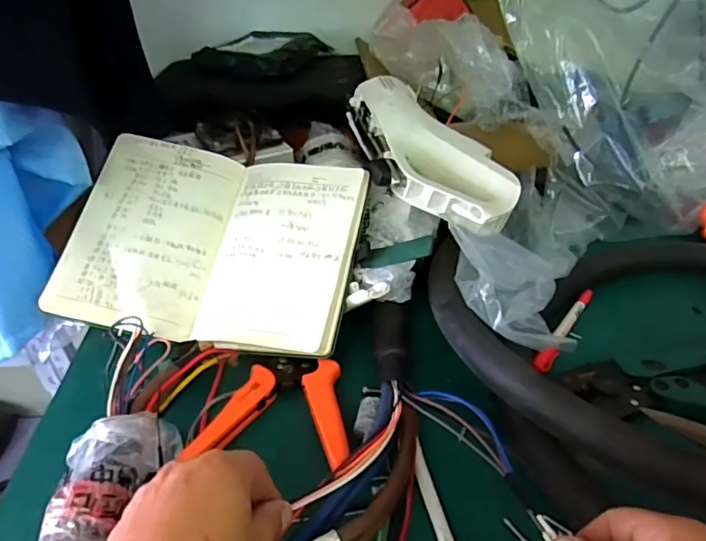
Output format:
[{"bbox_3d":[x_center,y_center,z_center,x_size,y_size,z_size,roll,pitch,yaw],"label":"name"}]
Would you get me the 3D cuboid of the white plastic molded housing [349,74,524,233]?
[{"bbox_3d":[0.068,-0.123,0.571,0.114,0.054,0.234,-28,64,-31],"label":"white plastic molded housing"}]

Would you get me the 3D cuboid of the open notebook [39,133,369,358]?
[{"bbox_3d":[-0.137,-0.030,0.535,0.277,0.031,0.207,9,66,7],"label":"open notebook"}]

